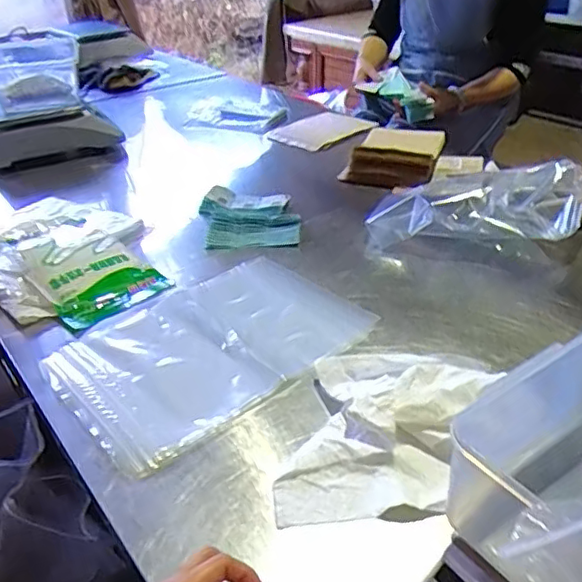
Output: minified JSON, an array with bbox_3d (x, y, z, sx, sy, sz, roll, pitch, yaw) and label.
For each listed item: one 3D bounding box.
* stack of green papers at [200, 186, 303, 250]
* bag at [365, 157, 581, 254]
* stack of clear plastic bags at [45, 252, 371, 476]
[{"bbox_3d":[-0.073,-0.132,1.067,0.169,0.027,0.201,-3,35,-2],"label":"stack of green papers"},{"bbox_3d":[0.295,-0.143,0.983,0.332,0.124,0.109,2,35,4],"label":"bag"},{"bbox_3d":[-0.097,0.064,0.768,0.378,0.017,0.240,-27,42,-33],"label":"stack of clear plastic bags"}]

